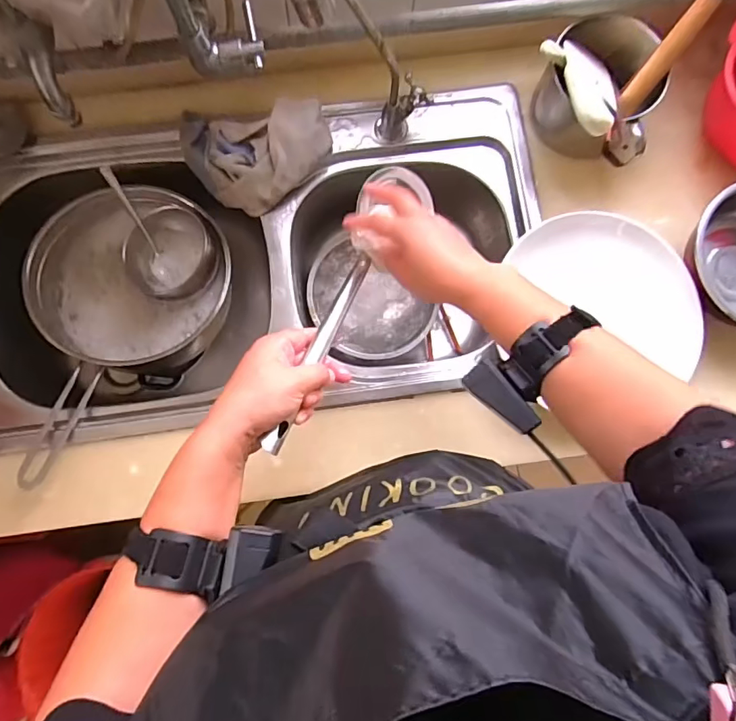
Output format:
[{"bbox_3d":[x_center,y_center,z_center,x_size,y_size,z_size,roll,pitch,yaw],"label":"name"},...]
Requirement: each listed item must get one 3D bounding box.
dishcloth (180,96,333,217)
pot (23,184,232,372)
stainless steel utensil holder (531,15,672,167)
[{"bbox_3d":[-0.138,-0.247,0.623,0.179,0.079,0.110,-3,82,-2],"label":"dishcloth"},{"bbox_3d":[-0.311,-0.106,0.688,0.244,0.107,0.231,0,82,-1],"label":"pot"},{"bbox_3d":[0.288,-0.330,0.615,0.144,0.101,0.124,34,82,3],"label":"stainless steel utensil holder"}]

